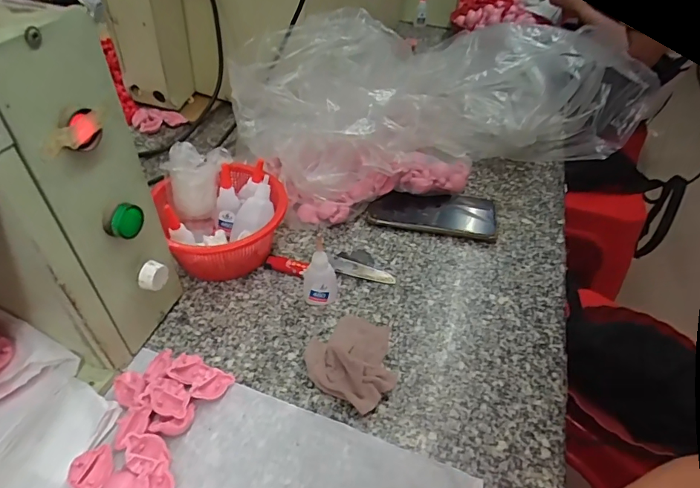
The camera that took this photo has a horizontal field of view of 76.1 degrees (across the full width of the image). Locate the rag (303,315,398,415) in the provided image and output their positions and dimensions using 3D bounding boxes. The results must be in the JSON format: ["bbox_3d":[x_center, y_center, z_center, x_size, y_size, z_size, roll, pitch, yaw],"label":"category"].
[{"bbox_3d":[0.007,0.099,0.418,0.085,0.032,0.090,26,47,21],"label":"rag"}]

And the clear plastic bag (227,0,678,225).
[{"bbox_3d":[0.152,-0.209,0.643,0.606,0.180,0.208,-15,47,-19],"label":"clear plastic bag"}]

